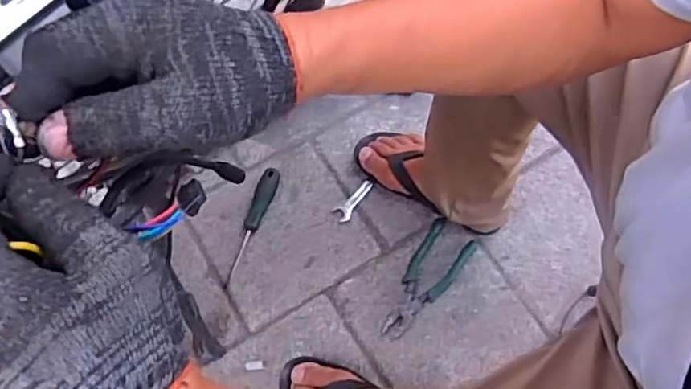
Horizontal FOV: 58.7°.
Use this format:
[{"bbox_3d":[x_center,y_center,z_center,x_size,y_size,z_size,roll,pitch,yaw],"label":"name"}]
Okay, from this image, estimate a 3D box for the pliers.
[{"bbox_3d":[0.128,0.139,0.967,0.075,0.020,0.200,30,72,12],"label":"pliers"}]

